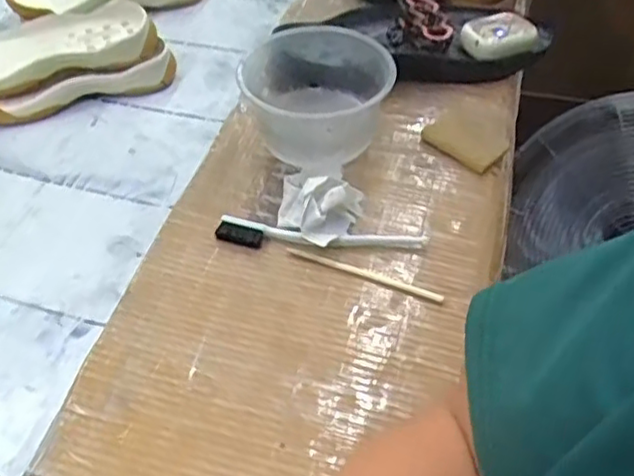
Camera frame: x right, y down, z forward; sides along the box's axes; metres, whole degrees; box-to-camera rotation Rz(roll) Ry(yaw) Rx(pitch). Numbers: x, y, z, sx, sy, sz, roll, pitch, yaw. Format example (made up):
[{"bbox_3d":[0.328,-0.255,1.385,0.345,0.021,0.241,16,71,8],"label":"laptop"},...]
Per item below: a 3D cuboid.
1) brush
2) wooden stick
[{"bbox_3d":[0.004,-0.002,0.545,0.169,0.009,0.025,3,46,0],"label":"brush"},{"bbox_3d":[0.036,0.028,0.525,0.128,0.004,0.008,17,48,13],"label":"wooden stick"}]

